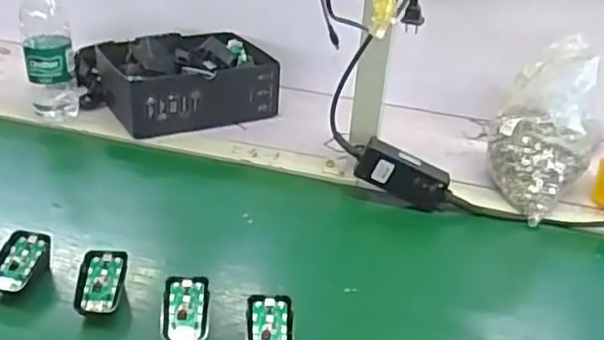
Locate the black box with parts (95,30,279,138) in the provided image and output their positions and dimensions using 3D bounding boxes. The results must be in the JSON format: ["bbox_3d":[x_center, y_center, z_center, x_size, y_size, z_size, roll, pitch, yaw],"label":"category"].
[{"bbox_3d":[-0.173,-0.143,1.004,0.248,0.098,0.179,-14,35,-28],"label":"black box with parts"}]

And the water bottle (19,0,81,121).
[{"bbox_3d":[-0.365,-0.176,0.911,0.064,0.227,0.055,-10,33,-22],"label":"water bottle"}]

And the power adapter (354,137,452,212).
[{"bbox_3d":[0.127,0.007,0.804,0.127,0.053,0.028,27,32,-2],"label":"power adapter"}]

